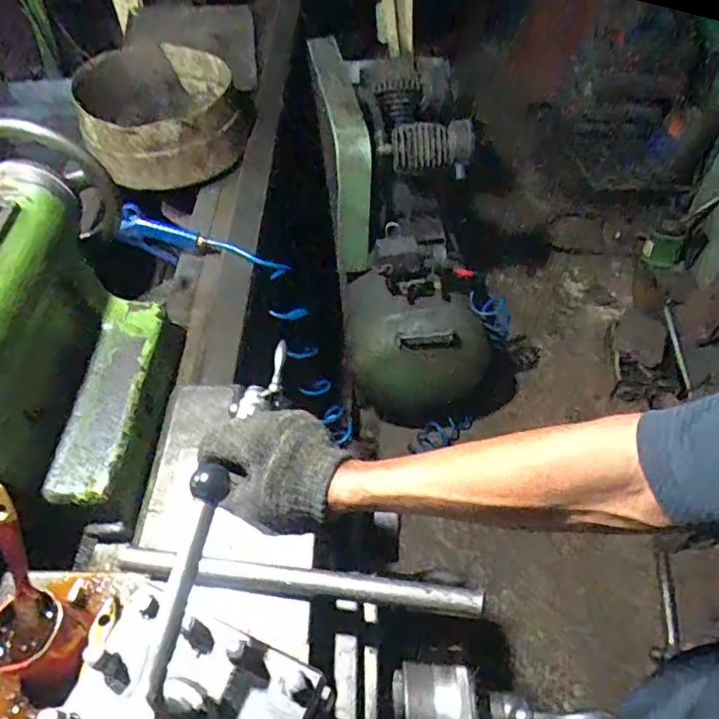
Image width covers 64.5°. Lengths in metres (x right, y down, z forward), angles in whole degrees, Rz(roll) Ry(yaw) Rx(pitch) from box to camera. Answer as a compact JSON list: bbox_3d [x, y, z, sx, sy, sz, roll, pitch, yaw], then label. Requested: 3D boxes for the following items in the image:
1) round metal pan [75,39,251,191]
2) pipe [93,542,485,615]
[{"bbox_3d":[-0.379,-0.477,1.103,0.279,0.125,0.319,-16,53,-10],"label":"round metal pan"},{"bbox_3d":[-0.063,0.179,0.468,0.319,0.015,0.021,5,53,6],"label":"pipe"}]

